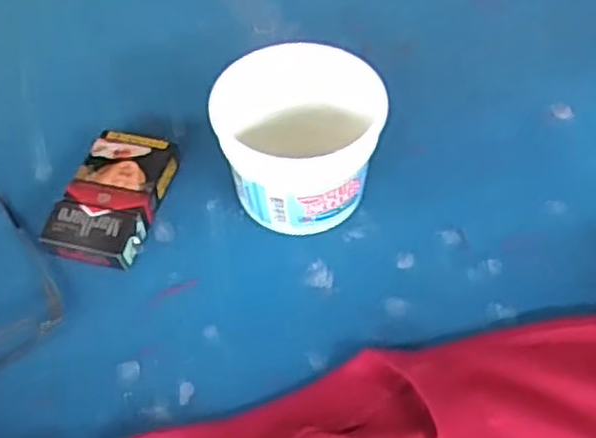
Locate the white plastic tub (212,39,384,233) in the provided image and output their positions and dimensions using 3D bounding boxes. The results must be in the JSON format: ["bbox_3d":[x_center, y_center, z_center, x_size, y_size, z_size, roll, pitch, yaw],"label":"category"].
[{"bbox_3d":[0.001,-0.042,0.440,0.090,0.082,0.084,-1,52,1],"label":"white plastic tub"}]

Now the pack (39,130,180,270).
[{"bbox_3d":[-0.112,-0.012,0.457,0.052,0.023,0.091,9,53,9],"label":"pack"}]

